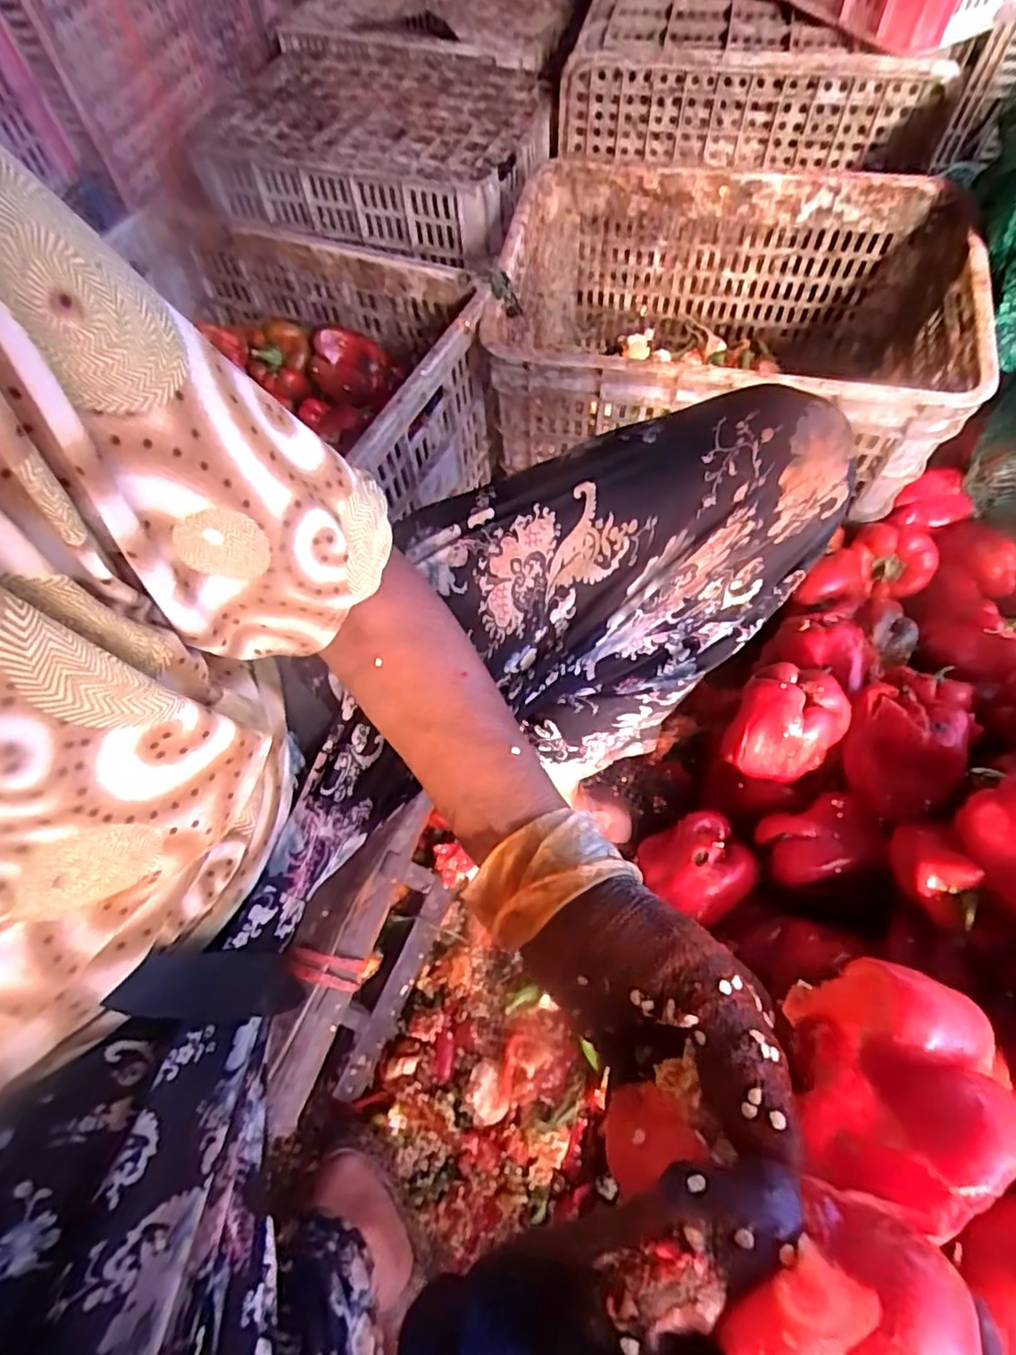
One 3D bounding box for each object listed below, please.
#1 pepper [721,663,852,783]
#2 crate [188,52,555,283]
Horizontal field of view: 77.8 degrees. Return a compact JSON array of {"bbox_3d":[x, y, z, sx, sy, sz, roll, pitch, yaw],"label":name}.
[{"bbox_3d":[0.257,0.039,0.579,0.089,0.067,0.097,21,63,12],"label":"pepper"},{"bbox_3d":[-0.188,-0.818,0.977,0.512,0.129,0.359,15,62,9],"label":"crate"}]

